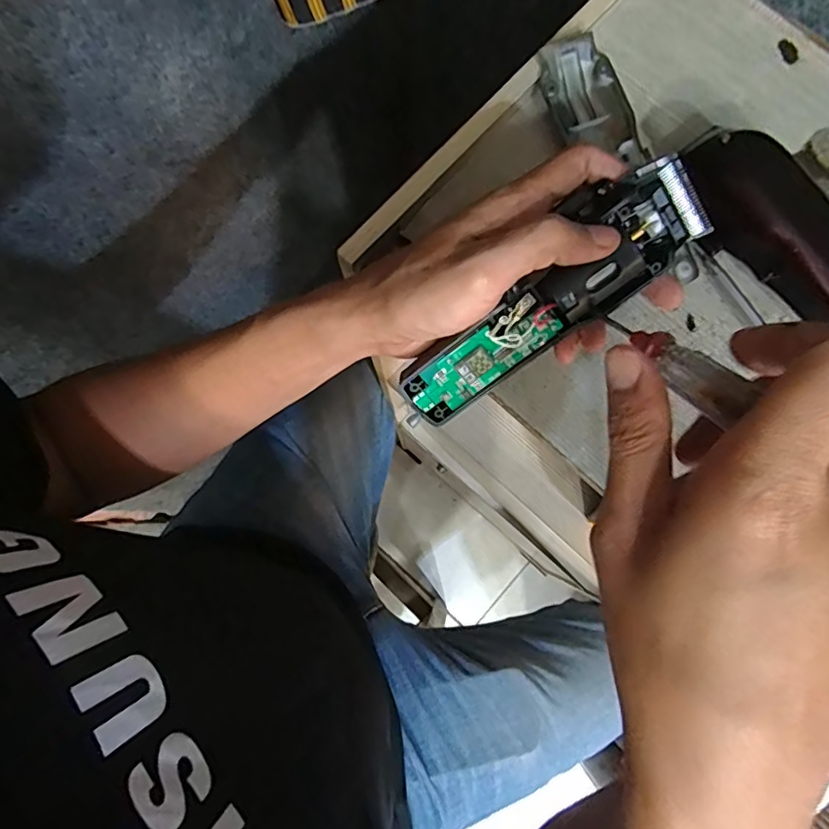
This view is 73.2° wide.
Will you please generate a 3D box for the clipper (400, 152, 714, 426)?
[{"bbox_3d":[0.064,-0.059,0.285,0.169,0.024,0.048,-39,81,14],"label":"clipper"}]

